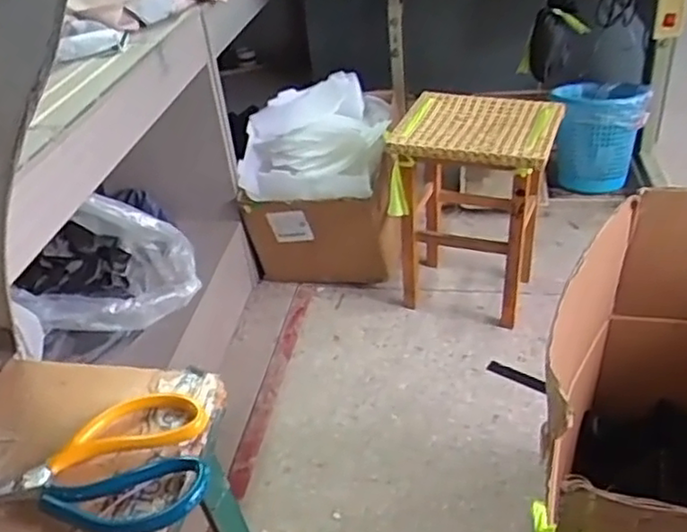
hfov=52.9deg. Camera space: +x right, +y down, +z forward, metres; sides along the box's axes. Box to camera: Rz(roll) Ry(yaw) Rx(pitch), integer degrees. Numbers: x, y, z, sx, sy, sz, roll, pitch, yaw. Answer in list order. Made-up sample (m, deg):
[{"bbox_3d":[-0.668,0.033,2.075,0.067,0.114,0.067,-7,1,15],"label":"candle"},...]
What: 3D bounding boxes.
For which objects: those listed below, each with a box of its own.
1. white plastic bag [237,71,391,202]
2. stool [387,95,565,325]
[{"bbox_3d":[-0.077,-0.333,1.773,0.369,0.137,0.404,3,36,12],"label":"white plastic bag"},{"bbox_3d":[0.309,-0.131,1.654,0.357,0.492,0.323,8,37,19],"label":"stool"}]

